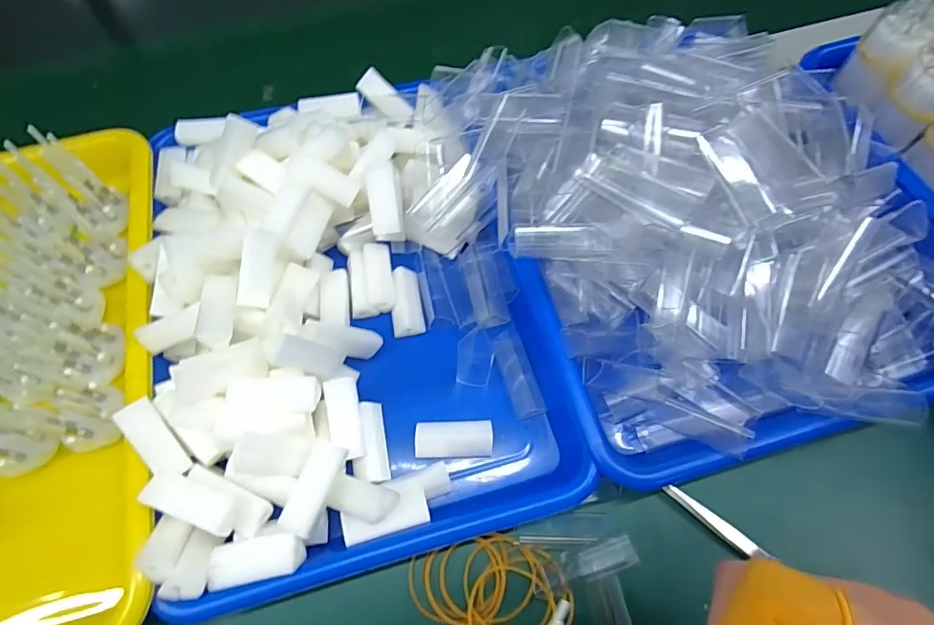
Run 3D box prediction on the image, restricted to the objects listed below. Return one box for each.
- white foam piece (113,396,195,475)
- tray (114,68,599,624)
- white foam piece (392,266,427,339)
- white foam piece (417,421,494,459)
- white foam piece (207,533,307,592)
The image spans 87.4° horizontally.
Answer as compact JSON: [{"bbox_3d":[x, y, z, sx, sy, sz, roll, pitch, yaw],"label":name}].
[{"bbox_3d":[-0.165,0.067,0.258,0.018,0.007,0.044,-38,100,-29],"label":"white foam piece"},{"bbox_3d":[-0.076,-0.016,0.310,0.239,0.065,0.323,-12,65,-5],"label":"tray"},{"bbox_3d":[-0.040,-0.006,0.329,0.018,0.016,0.046,3,62,-27],"label":"white foam piece"},{"bbox_3d":[-0.007,0.076,0.293,0.045,0.013,0.020,-3,64,-1],"label":"white foam piece"},{"bbox_3d":[-0.107,0.124,0.246,0.047,0.011,0.021,-11,65,-5],"label":"white foam piece"}]

